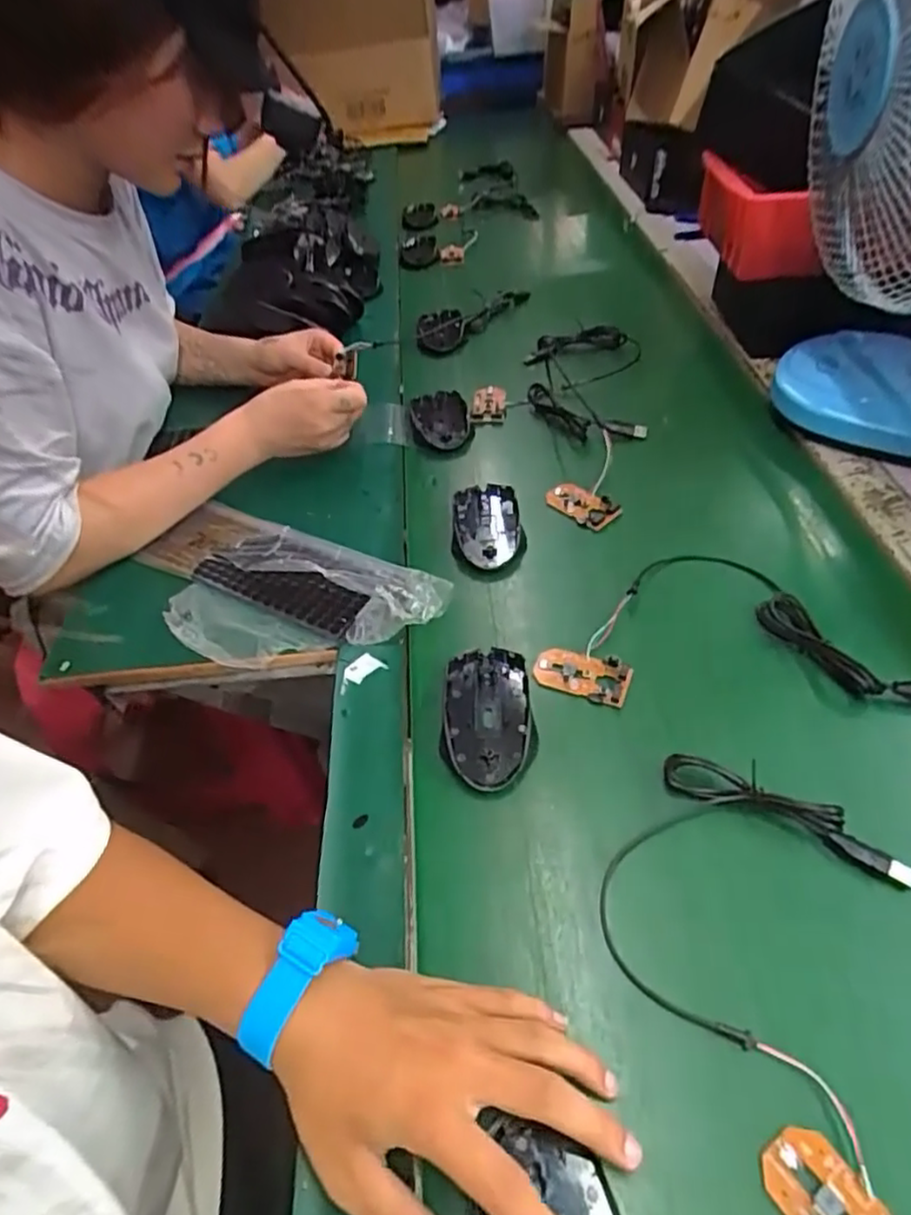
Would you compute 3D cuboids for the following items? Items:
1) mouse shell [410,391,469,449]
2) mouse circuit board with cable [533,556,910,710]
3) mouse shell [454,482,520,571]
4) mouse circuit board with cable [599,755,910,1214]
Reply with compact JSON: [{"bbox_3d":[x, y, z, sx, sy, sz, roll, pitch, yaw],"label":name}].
[{"bbox_3d":[-0.017,-0.211,0.765,0.061,0.021,0.099,-8,47,-3],"label":"mouse shell"},{"bbox_3d":[0.202,0.011,0.513,0.274,0.018,0.149,2,47,6],"label":"mouse circuit board with cable"},{"bbox_3d":[0.029,-0.074,0.632,0.060,0.021,0.107,0,47,4],"label":"mouse shell"},{"bbox_3d":[0.151,0.190,0.350,0.155,0.018,0.224,14,50,17],"label":"mouse circuit board with cable"}]

